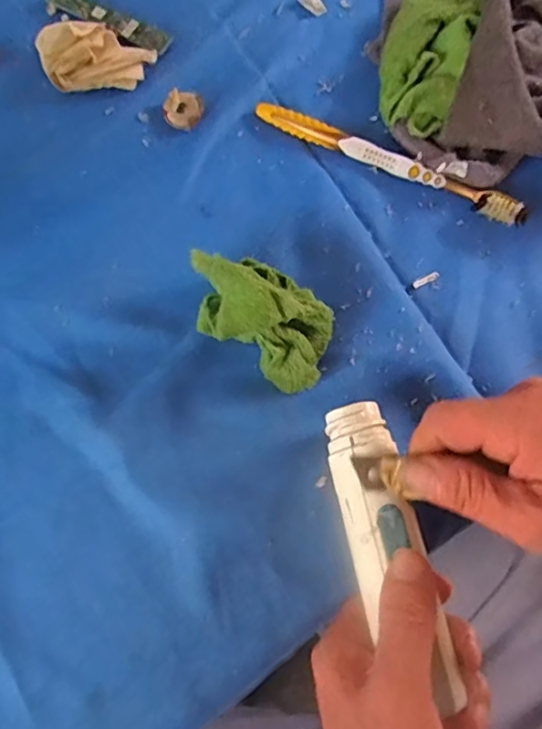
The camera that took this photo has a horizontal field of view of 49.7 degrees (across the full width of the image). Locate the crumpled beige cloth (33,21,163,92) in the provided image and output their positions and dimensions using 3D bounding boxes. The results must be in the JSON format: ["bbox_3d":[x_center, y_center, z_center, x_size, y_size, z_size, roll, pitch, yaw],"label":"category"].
[{"bbox_3d":[-0.117,-0.212,0.391,0.072,0.028,0.050,-15,72,-7],"label":"crumpled beige cloth"}]

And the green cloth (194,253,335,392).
[{"bbox_3d":[-0.004,-0.027,0.315,0.081,0.049,0.051,34,73,9],"label":"green cloth"}]

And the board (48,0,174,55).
[{"bbox_3d":[-0.115,-0.243,0.413,0.097,0.006,0.022,31,73,8],"label":"board"}]

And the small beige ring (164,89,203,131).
[{"bbox_3d":[-0.058,-0.169,0.388,0.025,0.006,0.026,15,71,3],"label":"small beige ring"}]

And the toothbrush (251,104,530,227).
[{"bbox_3d":[0.075,-0.132,0.376,0.183,0.016,0.017,25,72,6],"label":"toothbrush"}]

